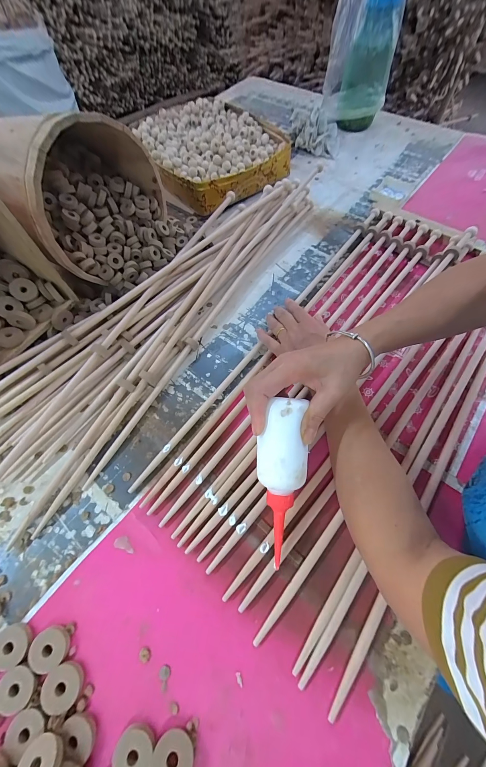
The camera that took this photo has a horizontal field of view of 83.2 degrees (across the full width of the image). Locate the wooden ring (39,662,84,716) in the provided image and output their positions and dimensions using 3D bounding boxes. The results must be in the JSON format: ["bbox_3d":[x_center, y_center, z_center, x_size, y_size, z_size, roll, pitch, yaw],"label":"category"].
[{"bbox_3d":[-0.176,0.295,0.265,0.036,0.006,0.034,-1,61,1],"label":"wooden ring"}]

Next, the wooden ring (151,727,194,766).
[{"bbox_3d":[-0.062,0.333,0.241,0.035,0.004,0.035,0,48,1],"label":"wooden ring"}]

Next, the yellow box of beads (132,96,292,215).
[{"bbox_3d":[-0.088,-0.588,0.682,0.302,0.071,0.371,-34,66,-16],"label":"yellow box of beads"}]

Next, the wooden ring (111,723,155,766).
[{"bbox_3d":[-0.097,0.331,0.243,0.034,0.006,0.034,-1,61,1],"label":"wooden ring"}]

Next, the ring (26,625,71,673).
[{"bbox_3d":[-0.197,0.271,0.280,0.036,0.004,0.034,17,50,-5],"label":"ring"}]

